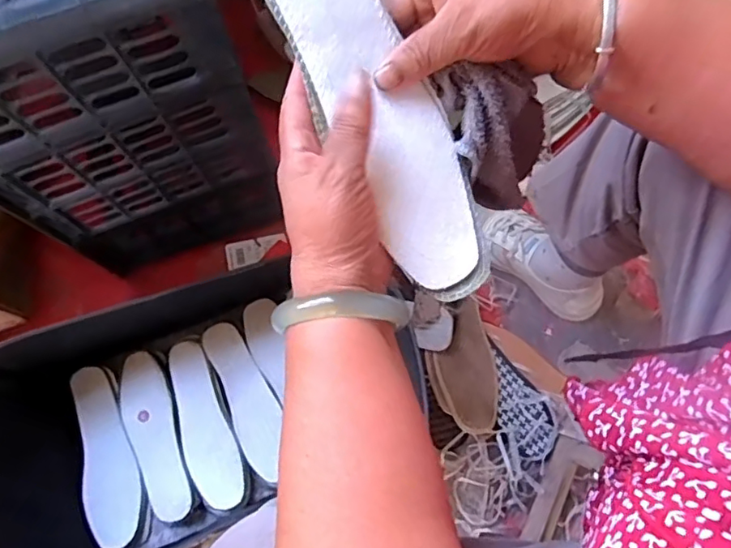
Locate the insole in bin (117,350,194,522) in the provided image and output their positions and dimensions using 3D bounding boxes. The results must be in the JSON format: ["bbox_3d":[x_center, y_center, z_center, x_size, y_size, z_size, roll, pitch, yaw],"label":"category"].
[{"bbox_3d":[-0.282,0.211,0.724,0.069,0.018,0.215,-18,73,-8],"label":"insole in bin"}]

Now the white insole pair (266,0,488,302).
[{"bbox_3d":[0.003,-0.107,0.316,0.065,0.014,0.254,-28,96,-11],"label":"white insole pair"}]

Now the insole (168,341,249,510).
[{"bbox_3d":[-0.214,0.194,0.723,0.064,0.008,0.218,-22,73,-10],"label":"insole"}]

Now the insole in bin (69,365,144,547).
[{"bbox_3d":[-0.343,0.237,0.730,0.073,0.019,0.227,-15,72,-7],"label":"insole in bin"}]

